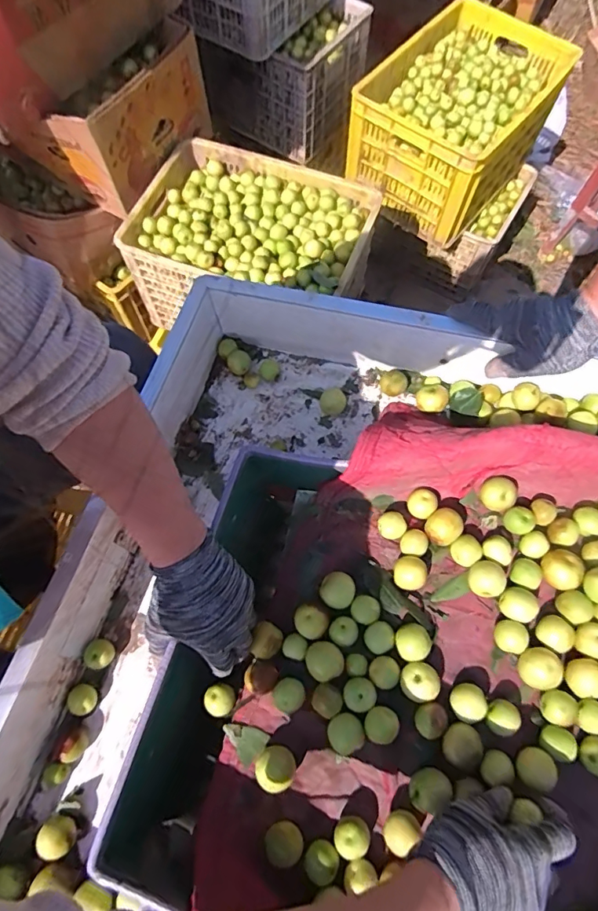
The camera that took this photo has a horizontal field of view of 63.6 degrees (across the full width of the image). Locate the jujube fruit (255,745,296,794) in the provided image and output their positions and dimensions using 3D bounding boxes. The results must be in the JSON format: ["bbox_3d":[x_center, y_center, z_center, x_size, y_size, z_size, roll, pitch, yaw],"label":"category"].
[{"bbox_3d":[-0.022,0.292,0.452,0.035,0.031,0.032,0,68,0],"label":"jujube fruit"}]

